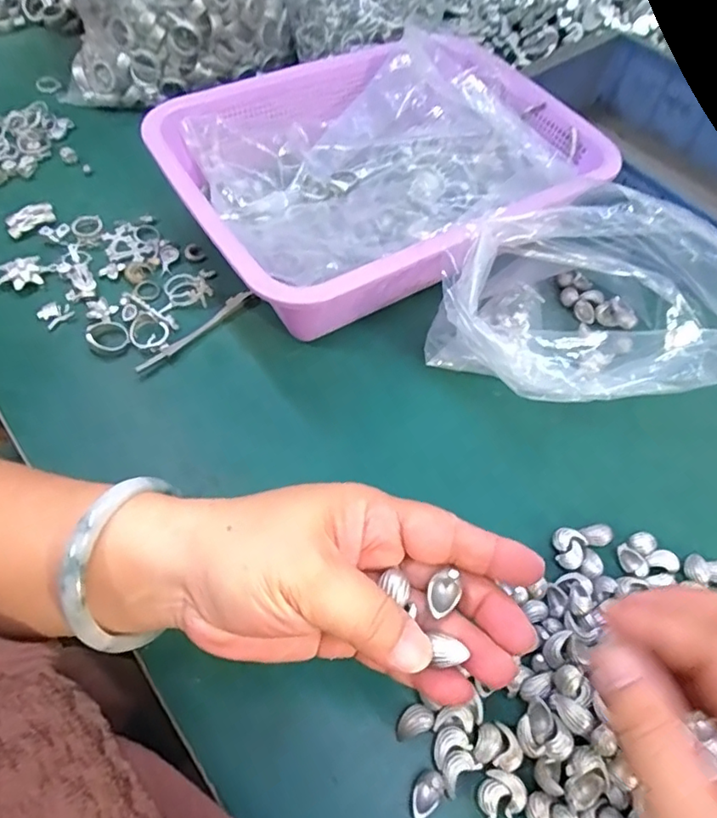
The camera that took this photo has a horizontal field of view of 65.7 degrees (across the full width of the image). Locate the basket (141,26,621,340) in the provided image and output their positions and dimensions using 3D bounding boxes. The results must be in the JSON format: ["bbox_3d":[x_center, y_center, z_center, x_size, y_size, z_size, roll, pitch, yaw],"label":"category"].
[{"bbox_3d":[0.017,-0.177,0.428,0.294,0.078,0.226,-27,65,-19],"label":"basket"}]

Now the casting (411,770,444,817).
[{"bbox_3d":[0.032,0.179,0.257,0.012,0.006,0.020,28,62,14],"label":"casting"}]

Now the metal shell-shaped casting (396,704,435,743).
[{"bbox_3d":[0.027,0.153,0.272,0.019,0.005,0.012,-16,61,-12],"label":"metal shell-shaped casting"}]

